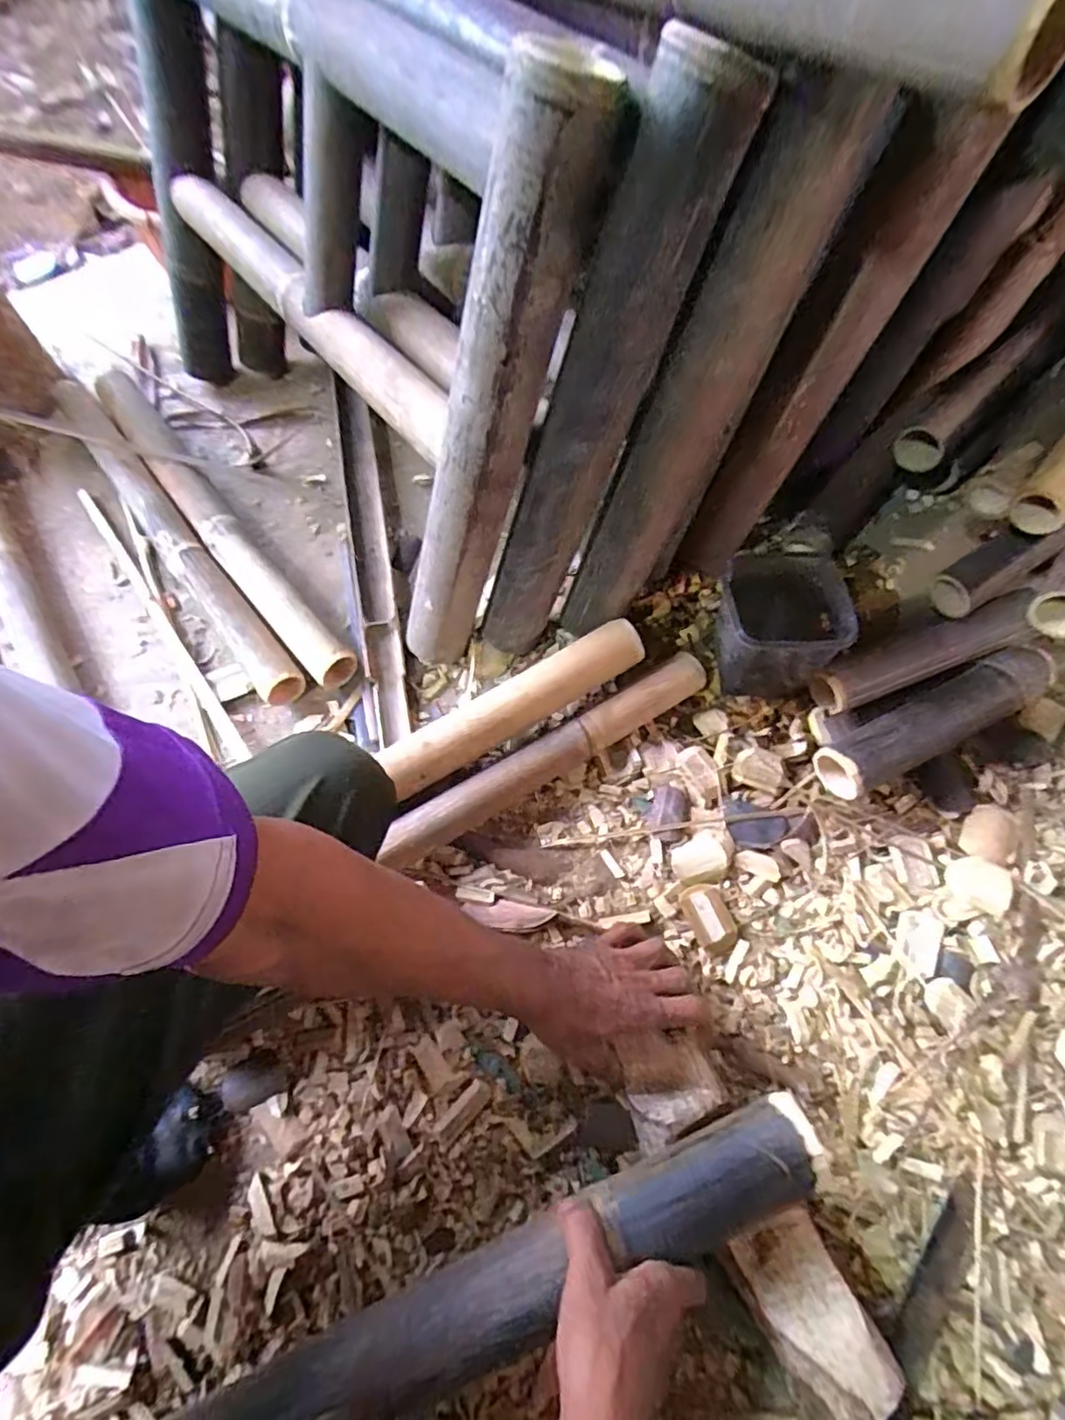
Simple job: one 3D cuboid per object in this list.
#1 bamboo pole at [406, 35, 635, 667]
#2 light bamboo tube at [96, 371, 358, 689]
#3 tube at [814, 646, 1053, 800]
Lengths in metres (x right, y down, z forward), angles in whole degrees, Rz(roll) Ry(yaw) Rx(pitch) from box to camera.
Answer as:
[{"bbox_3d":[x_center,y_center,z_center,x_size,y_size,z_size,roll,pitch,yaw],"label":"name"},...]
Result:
[{"bbox_3d":[-0.046,-0.229,0.547,0.071,0.505,0.068,-22,64,-34],"label":"bamboo pole"},{"bbox_3d":[-0.433,-0.266,0.823,0.066,0.057,0.649,-38,69,-13],"label":"light bamboo tube"},{"bbox_3d":[0.416,0.012,0.632,0.262,0.066,0.057,-26,67,-8],"label":"tube"}]

